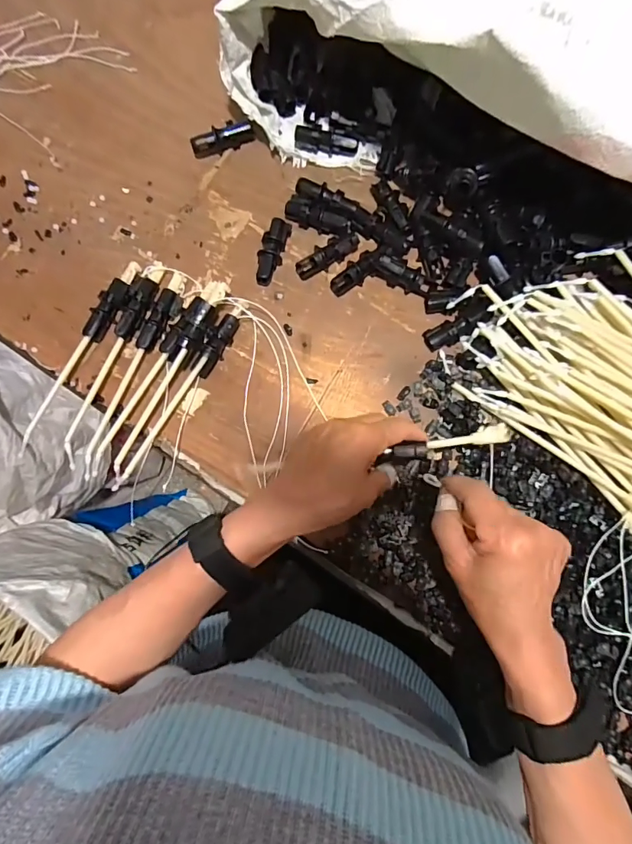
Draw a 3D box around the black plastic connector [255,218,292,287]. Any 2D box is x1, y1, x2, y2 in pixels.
[{"bbox_3d":[-0.045,-0.174,0.454,0.021,0.018,0.070,17,86,7],"label":"black plastic connector"}]

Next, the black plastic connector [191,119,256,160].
[{"bbox_3d":[-0.099,-0.301,0.470,0.068,0.021,0.020,-19,82,3],"label":"black plastic connector"}]

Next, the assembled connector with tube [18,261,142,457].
[{"bbox_3d":[-0.240,-0.065,0.448,0.023,0.021,0.220,32,87,8],"label":"assembled connector with tube"}]

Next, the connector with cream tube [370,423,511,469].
[{"bbox_3d":[0.099,0.019,0.343,0.097,0.013,0.015,-12,83,2],"label":"connector with cream tube"}]

